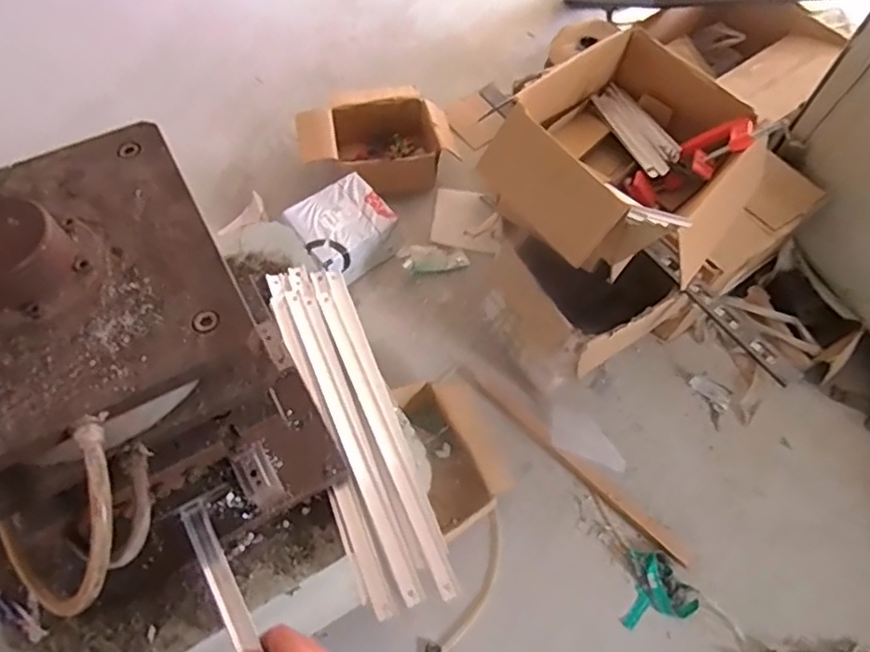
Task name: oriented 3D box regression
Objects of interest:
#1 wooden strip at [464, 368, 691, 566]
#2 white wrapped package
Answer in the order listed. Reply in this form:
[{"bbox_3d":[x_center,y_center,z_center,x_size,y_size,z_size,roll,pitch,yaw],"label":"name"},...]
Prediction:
[{"bbox_3d":[0.342,0.344,1.500,0.688,0.017,0.035,40,66,17],"label":"wooden strip"},{"bbox_3d":[-0.254,-0.272,1.690,0.260,0.170,0.237,-35,68,-18],"label":"white wrapped package"}]

